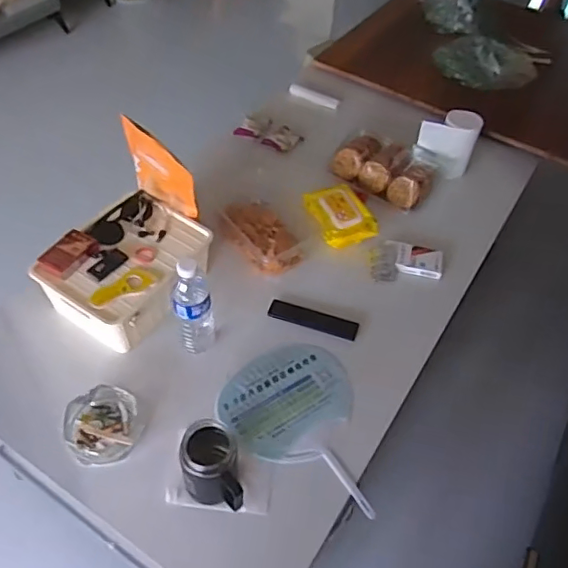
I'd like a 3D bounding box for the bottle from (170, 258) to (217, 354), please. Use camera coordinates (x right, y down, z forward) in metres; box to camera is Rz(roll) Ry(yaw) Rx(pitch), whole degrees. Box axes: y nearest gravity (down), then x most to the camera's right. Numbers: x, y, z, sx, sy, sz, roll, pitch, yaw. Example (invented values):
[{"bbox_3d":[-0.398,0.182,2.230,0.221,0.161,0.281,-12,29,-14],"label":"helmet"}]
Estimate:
[{"bbox_3d":[-0.145,0.039,0.901,0.064,0.217,0.056,-2,50,-7],"label":"bottle"}]

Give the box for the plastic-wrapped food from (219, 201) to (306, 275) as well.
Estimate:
[{"bbox_3d":[-0.049,-0.101,1.106,0.110,0.051,0.199,-28,58,-25],"label":"plastic-wrapped food"}]

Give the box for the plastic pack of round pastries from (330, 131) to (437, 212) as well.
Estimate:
[{"bbox_3d":[0.230,-0.269,1.249,0.220,0.078,0.130,32,54,20],"label":"plastic pack of round pastries"}]

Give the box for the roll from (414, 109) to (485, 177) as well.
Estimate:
[{"bbox_3d":[0.360,-0.312,1.234,0.126,0.126,0.072,21,52,13],"label":"roll"}]

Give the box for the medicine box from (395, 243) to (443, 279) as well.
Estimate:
[{"bbox_3d":[0.274,-0.050,1.117,0.090,0.019,0.072,12,50,5],"label":"medicine box"}]

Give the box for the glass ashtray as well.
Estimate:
[{"bbox_3d":[-0.275,0.214,0.844,0.106,0.038,0.118,0,50,-5],"label":"glass ashtray"}]

